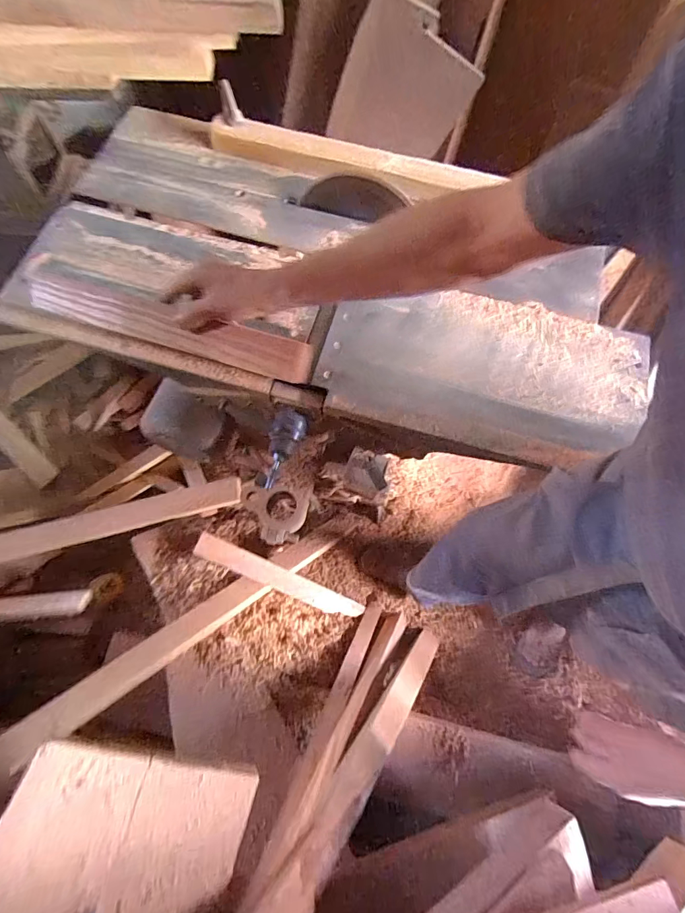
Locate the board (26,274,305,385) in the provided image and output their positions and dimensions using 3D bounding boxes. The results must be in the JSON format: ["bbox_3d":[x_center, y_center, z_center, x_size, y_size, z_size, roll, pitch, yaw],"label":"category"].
[{"bbox_3d":[-0.236,-0.175,0.520,0.428,0.031,0.055,19,72,16],"label":"board"}]

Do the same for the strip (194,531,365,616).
[{"bbox_3d":[-0.138,0.304,0.986,0.461,0.025,0.053,33,71,-26],"label":"strip"}]

